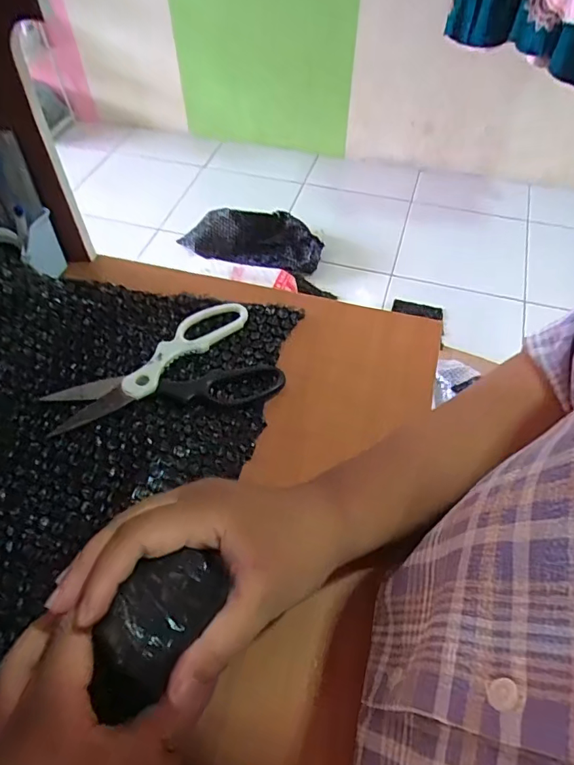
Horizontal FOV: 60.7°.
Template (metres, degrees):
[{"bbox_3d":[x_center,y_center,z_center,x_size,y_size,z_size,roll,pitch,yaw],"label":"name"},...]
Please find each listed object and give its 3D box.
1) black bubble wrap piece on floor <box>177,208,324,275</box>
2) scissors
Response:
[{"bbox_3d":[-0.110,-0.462,1.548,0.432,0.089,0.184,9,55,7],"label":"black bubble wrap piece on floor"},{"bbox_3d":[-0.107,-0.013,0.428,0.186,0.012,0.105,-15,56,-10],"label":"scissors"}]

